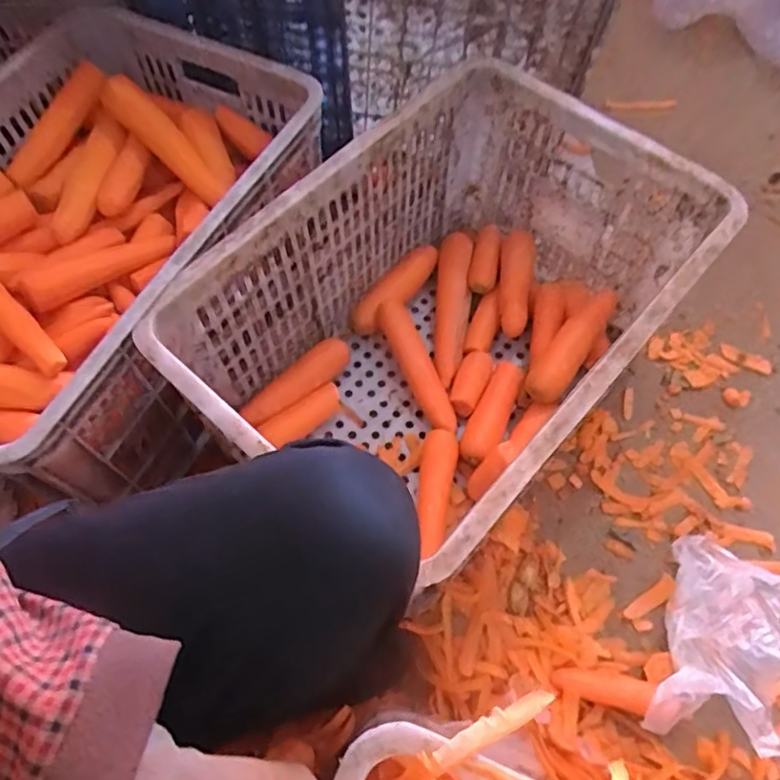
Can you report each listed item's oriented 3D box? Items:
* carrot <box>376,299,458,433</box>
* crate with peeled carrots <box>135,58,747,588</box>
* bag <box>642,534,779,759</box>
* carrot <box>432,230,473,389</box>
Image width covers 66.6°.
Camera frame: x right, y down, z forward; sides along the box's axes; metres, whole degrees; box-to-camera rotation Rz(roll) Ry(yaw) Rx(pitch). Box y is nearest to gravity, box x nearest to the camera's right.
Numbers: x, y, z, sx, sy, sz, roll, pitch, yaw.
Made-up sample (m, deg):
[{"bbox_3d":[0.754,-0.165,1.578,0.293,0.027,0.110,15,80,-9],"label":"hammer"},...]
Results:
[{"bbox_3d":[0.034,-0.030,0.755,0.034,0.039,0.176,-27,91,-13],"label":"carrot"},{"bbox_3d":[0.062,-0.063,0.681,0.345,0.278,0.511,40,70,17],"label":"crate with peeled carrots"},{"bbox_3d":[0.365,0.278,0.646,0.134,0.049,0.209,21,66,9],"label":"bag"},{"bbox_3d":[0.085,-0.117,0.810,0.045,0.036,0.230,5,64,2],"label":"carrot"}]

